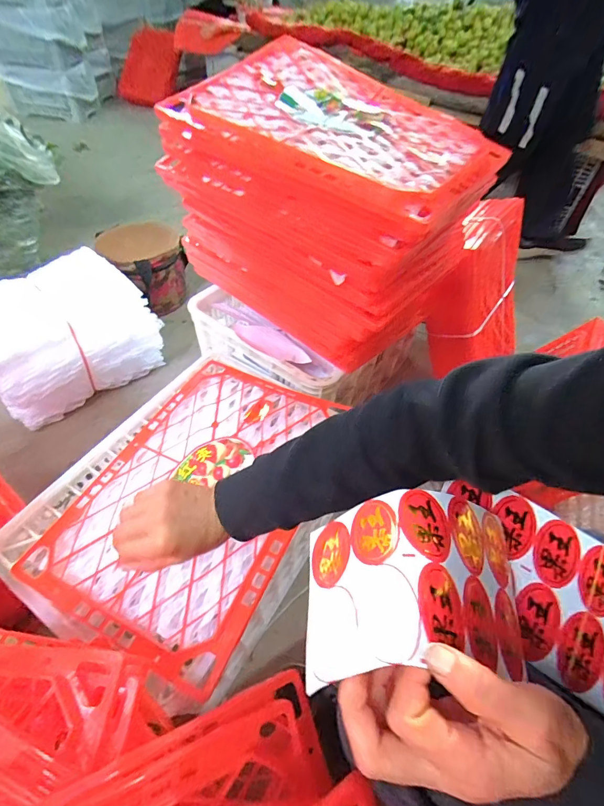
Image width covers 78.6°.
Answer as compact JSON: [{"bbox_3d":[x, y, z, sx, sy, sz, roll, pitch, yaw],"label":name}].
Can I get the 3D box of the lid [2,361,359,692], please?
[{"bbox_3d":[-0.141,0.109,0.535,0.291,0.031,0.417,22,54,13],"label":"lid"}]

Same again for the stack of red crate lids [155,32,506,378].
[{"bbox_3d":[0.035,-0.311,0.593,0.407,0.302,0.281,33,57,20],"label":"stack of red crate lids"}]

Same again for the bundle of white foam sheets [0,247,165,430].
[{"bbox_3d":[-0.590,-0.169,0.919,0.386,0.266,0.297,-35,62,-27],"label":"bundle of white foam sheets"}]

